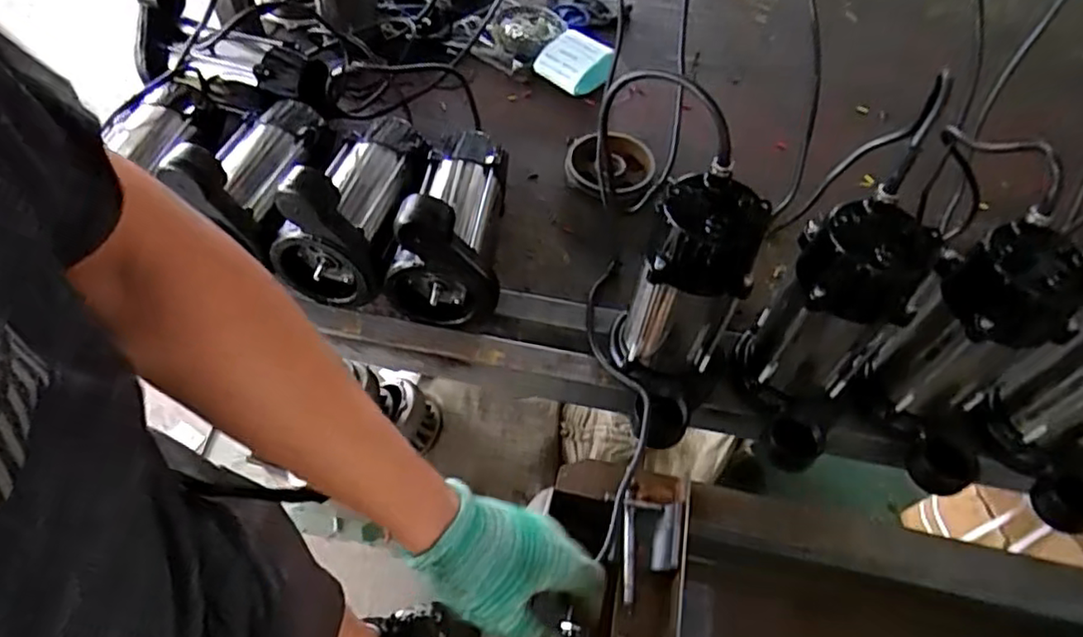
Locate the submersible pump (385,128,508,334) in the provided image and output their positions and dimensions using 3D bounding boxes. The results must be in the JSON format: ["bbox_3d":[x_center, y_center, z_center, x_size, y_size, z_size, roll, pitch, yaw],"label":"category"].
[{"bbox_3d":[-0.092,-0.128,0.723,0.114,0.137,0.214,9,55,3],"label":"submersible pump"}]

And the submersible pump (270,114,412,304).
[{"bbox_3d":[-0.213,-0.148,0.739,0.094,0.161,0.228,4,50,3],"label":"submersible pump"}]

